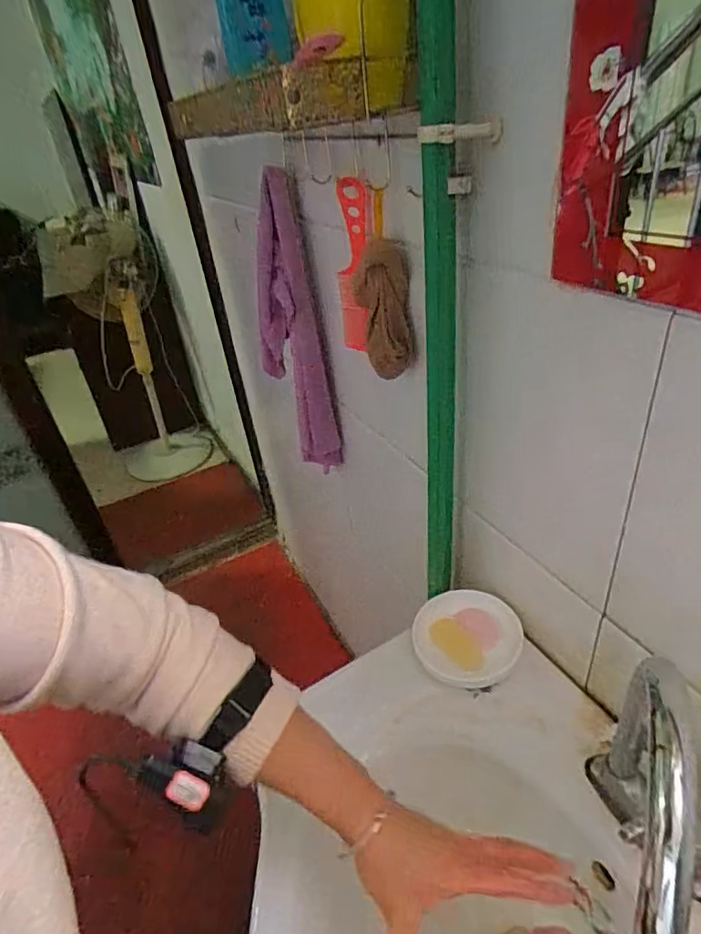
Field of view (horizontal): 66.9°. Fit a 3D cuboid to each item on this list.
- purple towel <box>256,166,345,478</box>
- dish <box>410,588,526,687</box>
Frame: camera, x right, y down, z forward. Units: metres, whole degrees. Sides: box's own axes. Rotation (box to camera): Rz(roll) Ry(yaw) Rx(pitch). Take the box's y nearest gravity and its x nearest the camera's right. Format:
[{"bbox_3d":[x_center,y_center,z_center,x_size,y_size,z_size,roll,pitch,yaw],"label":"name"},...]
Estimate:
[{"bbox_3d":[-0.095,-0.211,0.895,0.095,0.466,0.118,-21,37,-19],"label":"purple towel"},{"bbox_3d":[0.143,0.206,0.645,0.120,0.019,0.114,25,62,31],"label":"dish"}]

